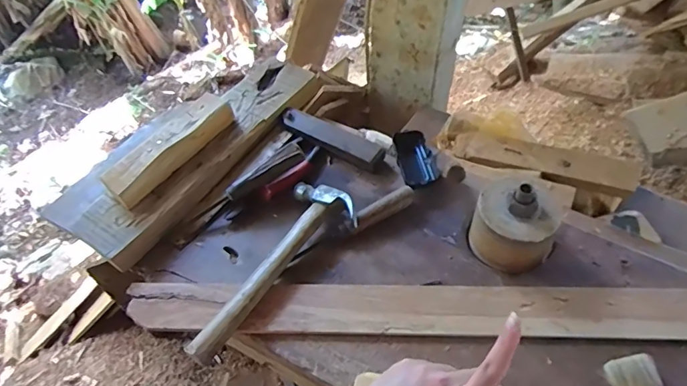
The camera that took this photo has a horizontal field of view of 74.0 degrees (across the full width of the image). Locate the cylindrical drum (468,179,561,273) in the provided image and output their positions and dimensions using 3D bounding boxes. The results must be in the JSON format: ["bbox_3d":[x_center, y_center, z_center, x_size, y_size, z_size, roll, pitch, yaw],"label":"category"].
[{"bbox_3d":[0.217,0.038,0.580,0.102,0.092,0.090,31,60,23],"label":"cylindrical drum"}]

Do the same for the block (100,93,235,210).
[{"bbox_3d":[-0.260,-0.073,0.687,0.057,0.039,0.216,27,59,21],"label":"block"}]

